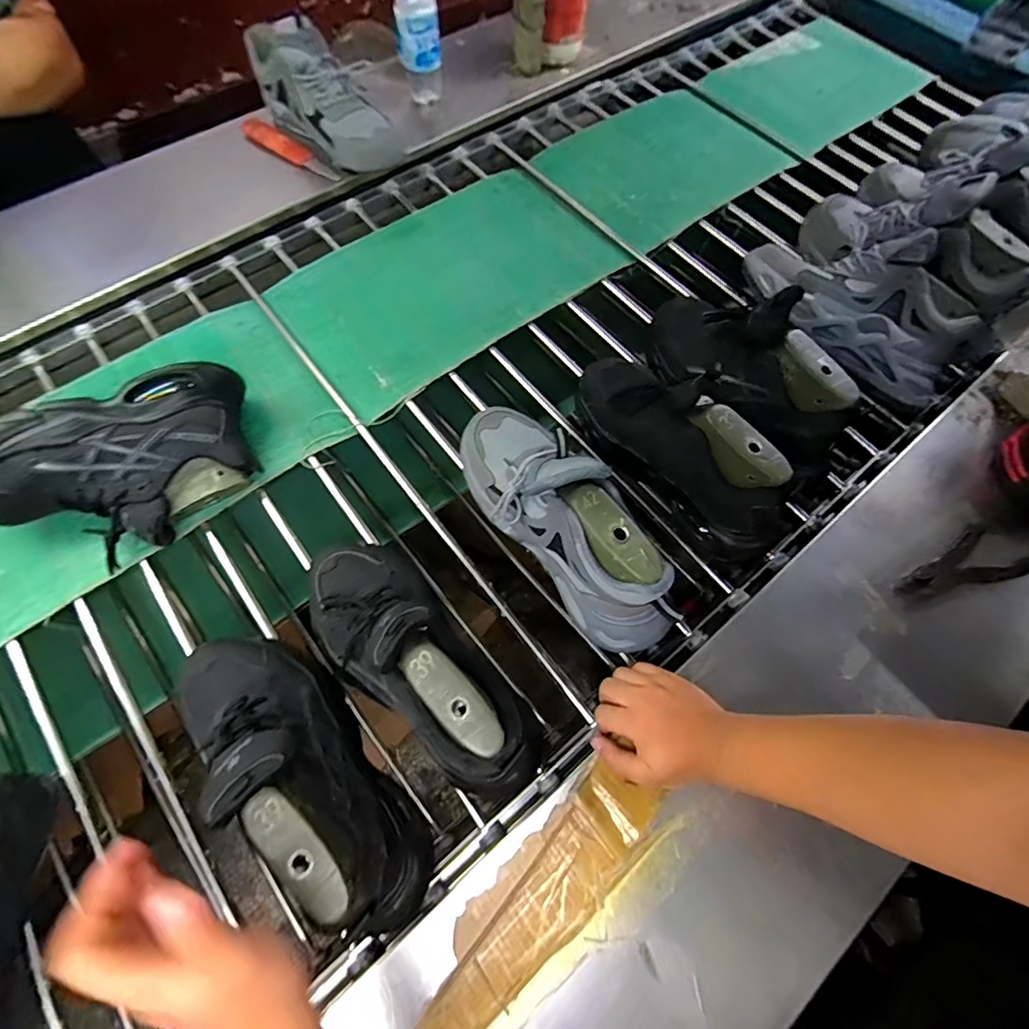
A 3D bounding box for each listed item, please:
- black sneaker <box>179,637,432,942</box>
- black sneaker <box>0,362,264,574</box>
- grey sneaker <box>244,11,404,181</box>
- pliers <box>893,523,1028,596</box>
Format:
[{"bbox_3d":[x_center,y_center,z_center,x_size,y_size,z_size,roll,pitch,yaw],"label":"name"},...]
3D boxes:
[{"bbox_3d":[-0.173,0.201,0.416,0.091,0.117,0.278,-40,74,-16],"label":"black sneaker"},{"bbox_3d":[-0.409,-0.050,0.554,0.265,0.113,0.134,-33,72,-14],"label":"black sneaker"},{"bbox_3d":[-0.279,-0.615,0.749,0.240,0.133,0.090,38,71,13],"label":"grey sneaker"},{"bbox_3d":[0.491,0.052,0.555,0.182,0.018,0.065,-21,70,-10],"label":"pliers"}]

